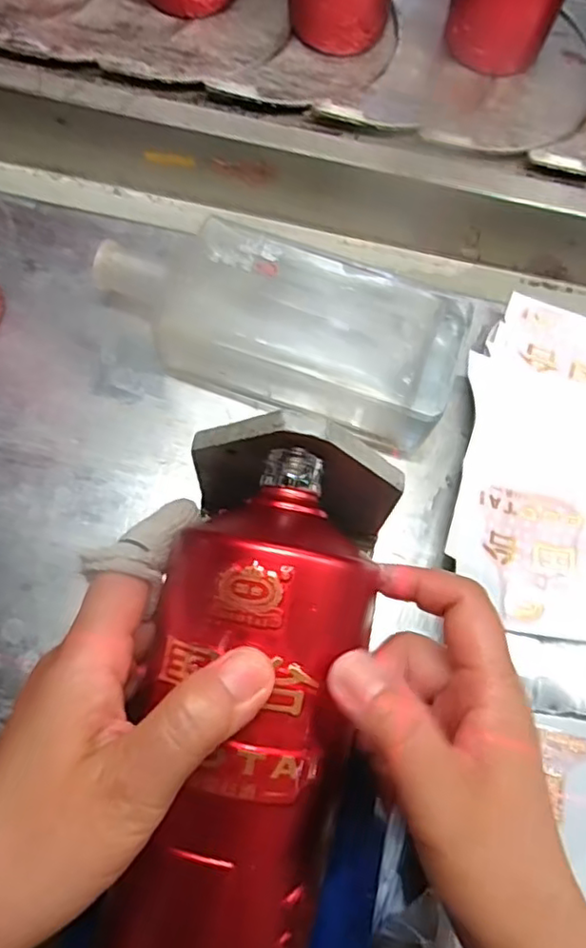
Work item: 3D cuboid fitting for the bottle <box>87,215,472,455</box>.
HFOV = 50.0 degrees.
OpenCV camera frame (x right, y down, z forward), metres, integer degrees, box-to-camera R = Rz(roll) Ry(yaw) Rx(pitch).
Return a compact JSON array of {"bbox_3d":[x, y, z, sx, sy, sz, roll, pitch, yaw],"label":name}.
[{"bbox_3d":[-0.010,-0.088,0.383,0.220,0.048,0.099,18,72,3],"label":"bottle"}]

